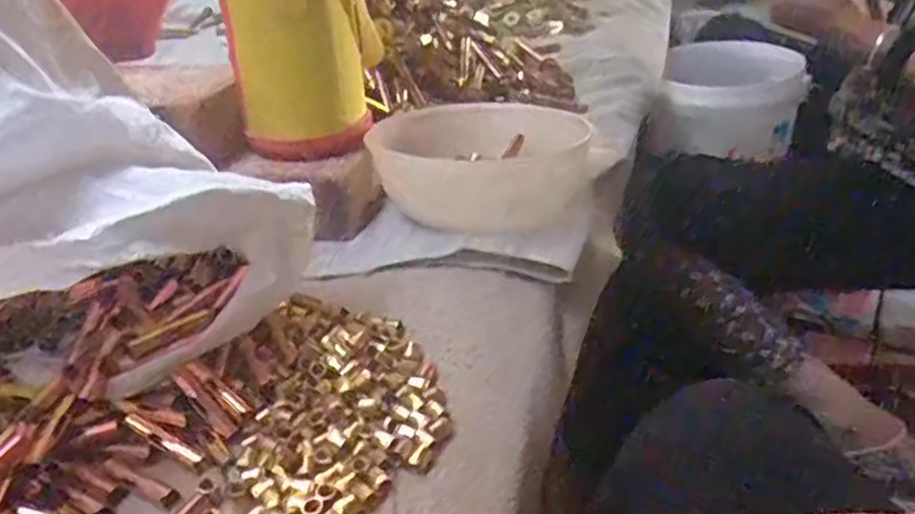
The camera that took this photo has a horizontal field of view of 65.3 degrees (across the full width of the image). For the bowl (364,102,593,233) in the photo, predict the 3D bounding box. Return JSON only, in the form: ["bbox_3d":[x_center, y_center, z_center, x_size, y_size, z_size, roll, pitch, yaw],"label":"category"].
[{"bbox_3d":[0.021,-0.074,0.517,0.139,0.058,0.132,-2,39,1],"label":"bowl"}]

